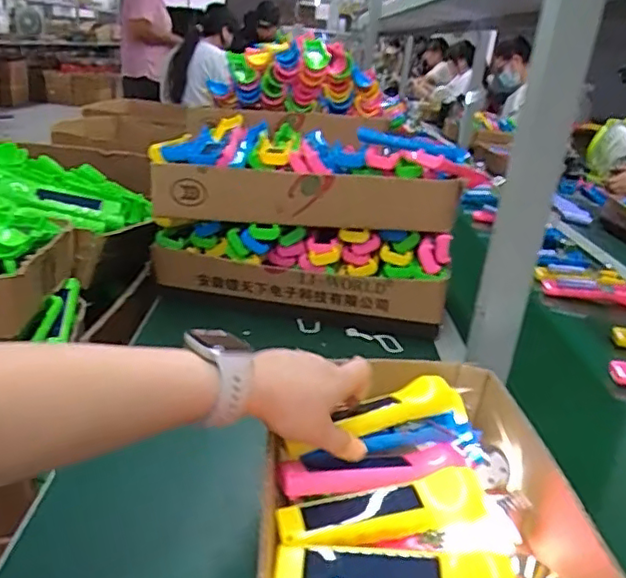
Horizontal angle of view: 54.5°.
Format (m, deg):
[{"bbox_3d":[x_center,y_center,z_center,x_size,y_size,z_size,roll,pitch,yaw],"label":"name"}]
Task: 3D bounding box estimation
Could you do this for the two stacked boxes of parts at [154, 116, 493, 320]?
[{"bbox_3d":[-0.007,-0.109,0.872,0.436,0.231,0.212,7,23,0],"label":"two stacked boxes of parts"}]

